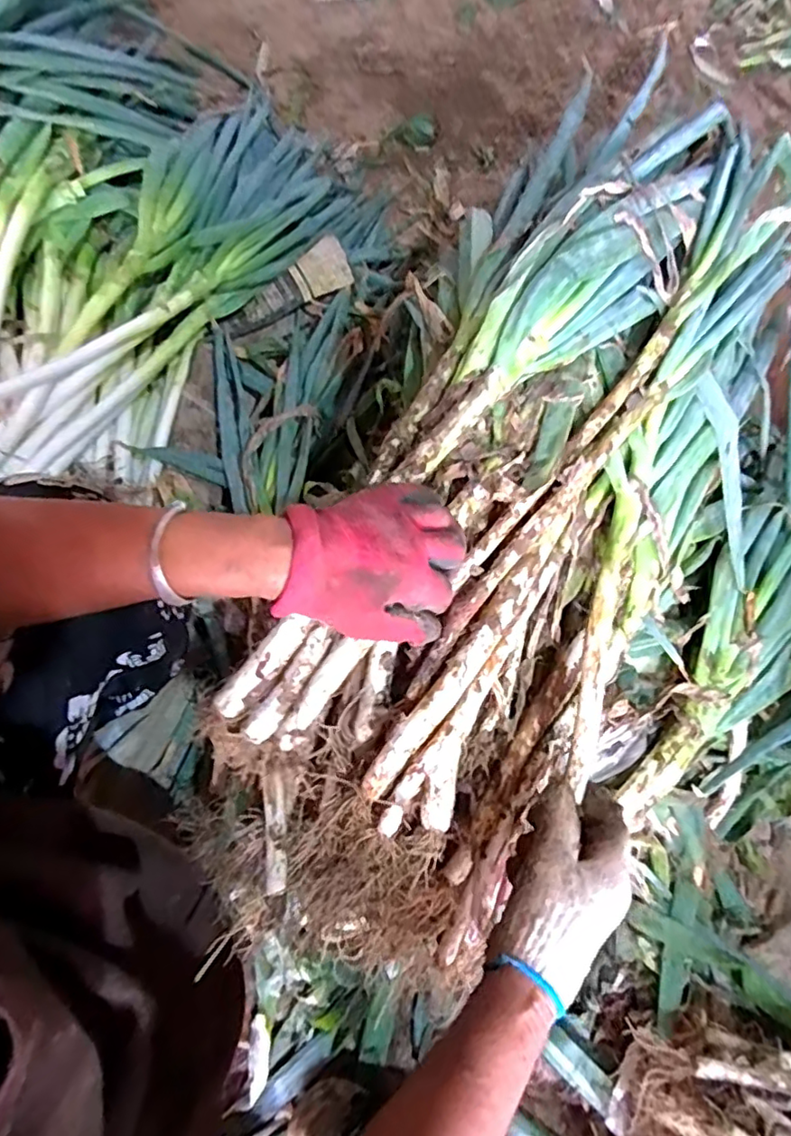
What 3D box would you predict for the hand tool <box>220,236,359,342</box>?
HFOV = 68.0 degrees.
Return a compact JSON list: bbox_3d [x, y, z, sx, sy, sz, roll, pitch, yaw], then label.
[{"bbox_3d":[-0.171,-0.428,0.912,0.218,0.048,0.072,-32,70,3],"label":"hand tool"}]

